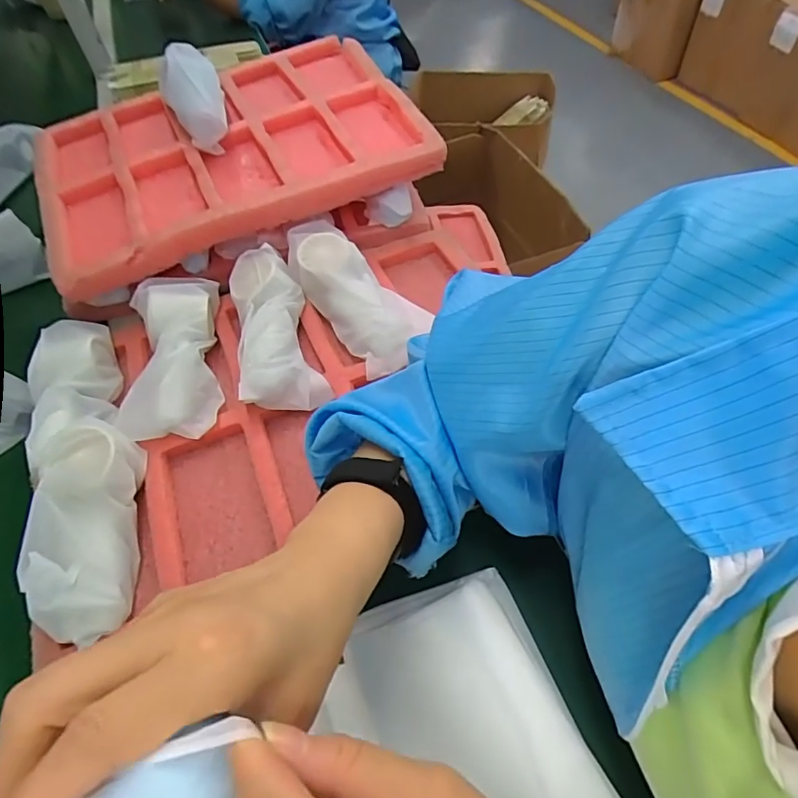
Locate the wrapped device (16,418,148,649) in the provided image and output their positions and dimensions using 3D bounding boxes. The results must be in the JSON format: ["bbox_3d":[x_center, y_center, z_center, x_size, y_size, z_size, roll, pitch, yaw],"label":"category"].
[{"bbox_3d":[-0.237,0.094,0.395,0.061,0.065,0.165,-8,53,-1],"label":"wrapped device"}]

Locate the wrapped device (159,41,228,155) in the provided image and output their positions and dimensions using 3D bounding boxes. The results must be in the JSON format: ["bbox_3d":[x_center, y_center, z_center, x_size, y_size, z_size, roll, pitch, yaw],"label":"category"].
[{"bbox_3d":[-0.242,-0.356,0.608,0.067,0.056,0.166,-18,54,-9],"label":"wrapped device"}]

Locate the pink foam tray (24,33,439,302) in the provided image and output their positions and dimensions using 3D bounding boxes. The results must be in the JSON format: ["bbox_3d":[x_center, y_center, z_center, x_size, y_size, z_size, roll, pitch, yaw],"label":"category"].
[{"bbox_3d":[-0.208,-0.307,0.619,0.428,0.042,0.328,-23,55,-12],"label":"pink foam tray"}]

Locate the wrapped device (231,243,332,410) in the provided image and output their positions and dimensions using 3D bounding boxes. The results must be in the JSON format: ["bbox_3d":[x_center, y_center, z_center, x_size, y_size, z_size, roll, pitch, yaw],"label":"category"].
[{"bbox_3d":[-0.123,-0.073,0.503,0.074,0.051,0.169,-14,53,-6],"label":"wrapped device"}]

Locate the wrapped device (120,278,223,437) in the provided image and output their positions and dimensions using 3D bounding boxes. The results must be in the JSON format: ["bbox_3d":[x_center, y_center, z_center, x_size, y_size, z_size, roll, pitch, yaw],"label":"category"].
[{"bbox_3d":[-0.218,-0.043,0.495,0.081,0.051,0.174,-10,53,-2],"label":"wrapped device"}]

